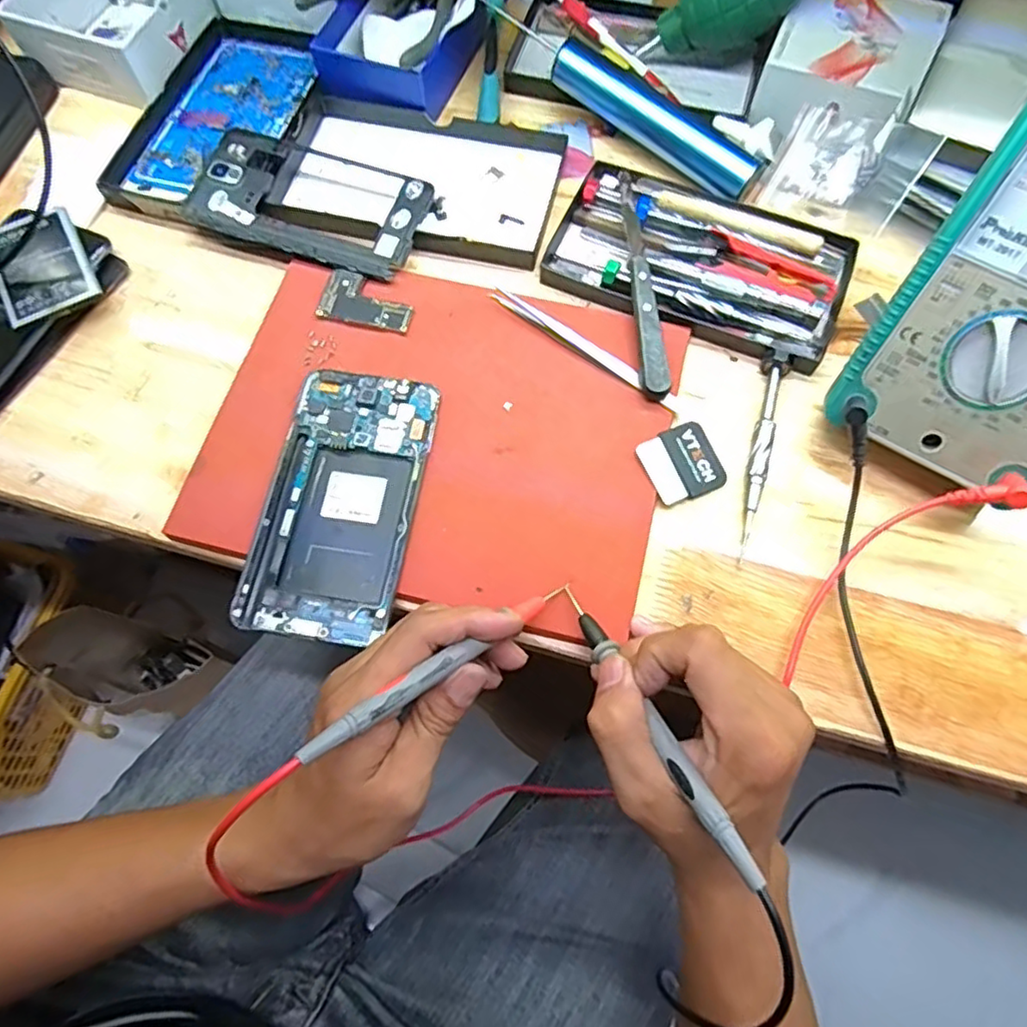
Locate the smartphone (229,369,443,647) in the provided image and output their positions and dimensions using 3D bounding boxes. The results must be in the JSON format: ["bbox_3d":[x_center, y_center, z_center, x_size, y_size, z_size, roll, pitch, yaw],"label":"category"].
[{"bbox_3d":[-0.089,-0.008,0.338,0.075,0.007,0.148,9,69,4],"label":"smartphone"}]

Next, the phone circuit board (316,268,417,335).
[{"bbox_3d":[-0.086,-0.128,0.385,0.055,0.004,0.033,12,69,6],"label":"phone circuit board"}]

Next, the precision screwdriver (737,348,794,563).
[{"bbox_3d":[0.134,-0.036,0.350,0.014,0.012,0.124,17,70,8],"label":"precision screwdriver"}]

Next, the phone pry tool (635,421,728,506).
[{"bbox_3d":[0.091,-0.027,0.347,0.042,0.004,0.039,-26,83,-14],"label":"phone pry tool"}]

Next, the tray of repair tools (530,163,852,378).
[{"bbox_3d":[0.112,-0.156,0.387,0.173,0.019,0.093,22,70,9],"label":"tray of repair tools"}]

